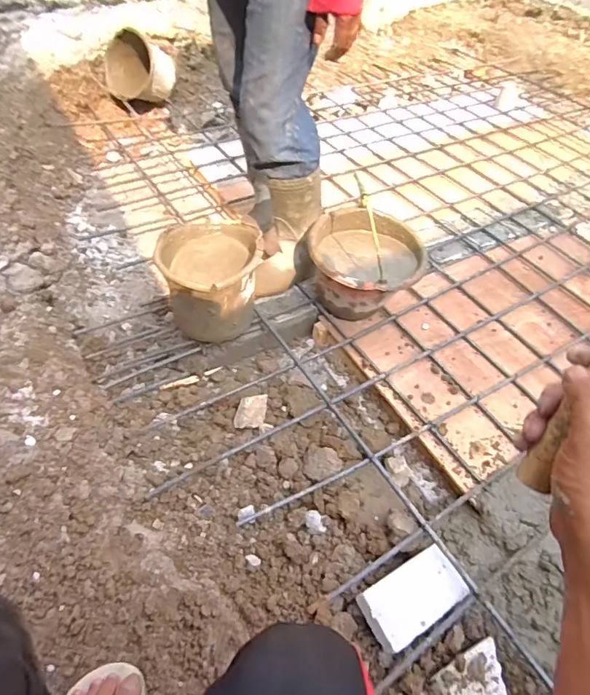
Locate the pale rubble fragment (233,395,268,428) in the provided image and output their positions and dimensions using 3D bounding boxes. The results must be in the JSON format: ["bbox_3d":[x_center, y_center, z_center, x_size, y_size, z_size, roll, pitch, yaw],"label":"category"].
[{"bbox_3d":[-0.100,0.146,1.018,0.066,0.022,0.083,12,79,-7],"label":"pale rubble fragment"}]

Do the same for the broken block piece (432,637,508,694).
[{"bbox_3d":[0.303,0.552,0.717,0.122,0.028,0.097,-21,56,-21],"label":"broken block piece"}]

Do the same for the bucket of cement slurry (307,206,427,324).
[{"bbox_3d":[0.172,-0.192,1.130,0.274,0.207,0.254,3,50,-3],"label":"bucket of cement slurry"}]

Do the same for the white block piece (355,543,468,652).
[{"bbox_3d":[0.211,0.439,0.785,0.192,0.044,0.104,-22,56,-22],"label":"white block piece"}]

